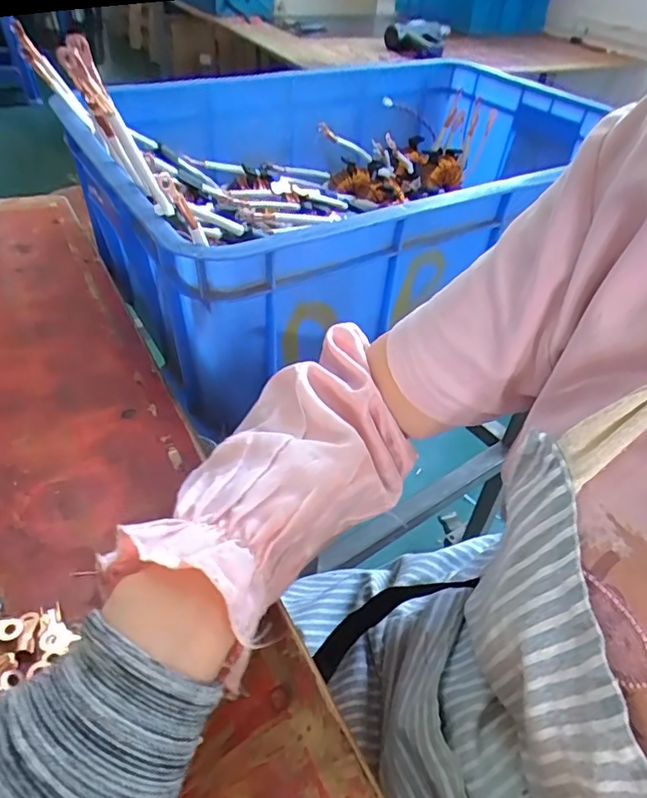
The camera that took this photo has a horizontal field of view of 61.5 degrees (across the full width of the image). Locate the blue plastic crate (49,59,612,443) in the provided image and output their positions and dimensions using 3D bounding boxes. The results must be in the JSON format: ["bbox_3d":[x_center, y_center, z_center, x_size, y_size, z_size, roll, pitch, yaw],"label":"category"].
[{"bbox_3d":[0.050,-0.238,0.636,0.592,0.202,0.397,-22,49,-27],"label":"blue plastic crate"}]

